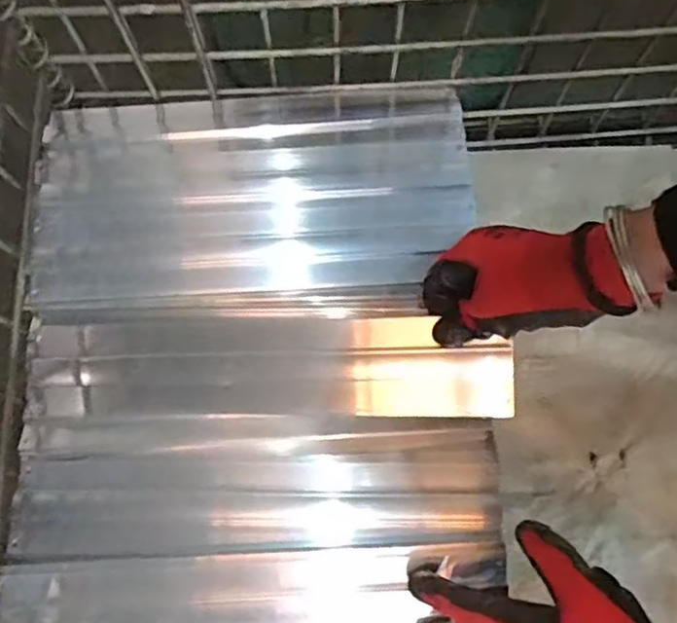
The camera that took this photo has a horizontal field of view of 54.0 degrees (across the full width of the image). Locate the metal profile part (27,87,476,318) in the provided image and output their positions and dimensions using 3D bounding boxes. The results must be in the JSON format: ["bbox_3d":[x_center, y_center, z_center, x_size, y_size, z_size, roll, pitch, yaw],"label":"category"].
[{"bbox_3d":[-0.064,-0.087,0.505,0.319,0.027,0.189,-1,75,1],"label":"metal profile part"}]

